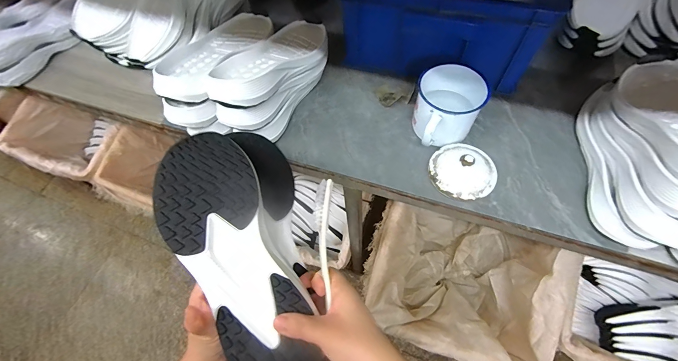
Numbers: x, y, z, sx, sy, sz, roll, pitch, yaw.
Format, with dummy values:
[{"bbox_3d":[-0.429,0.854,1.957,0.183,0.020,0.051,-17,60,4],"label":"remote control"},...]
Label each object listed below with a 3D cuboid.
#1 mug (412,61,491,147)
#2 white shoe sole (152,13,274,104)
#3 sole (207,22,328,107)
[{"bbox_3d":[0.171,-0.107,0.507,0.099,0.091,0.121,25,67,16],"label":"mug"},{"bbox_3d":[-0.217,-0.232,0.550,0.113,0.043,0.280,13,48,10],"label":"white shoe sole"},{"bbox_3d":[-0.104,-0.209,0.525,0.103,0.038,0.269,19,48,13],"label":"sole"}]

